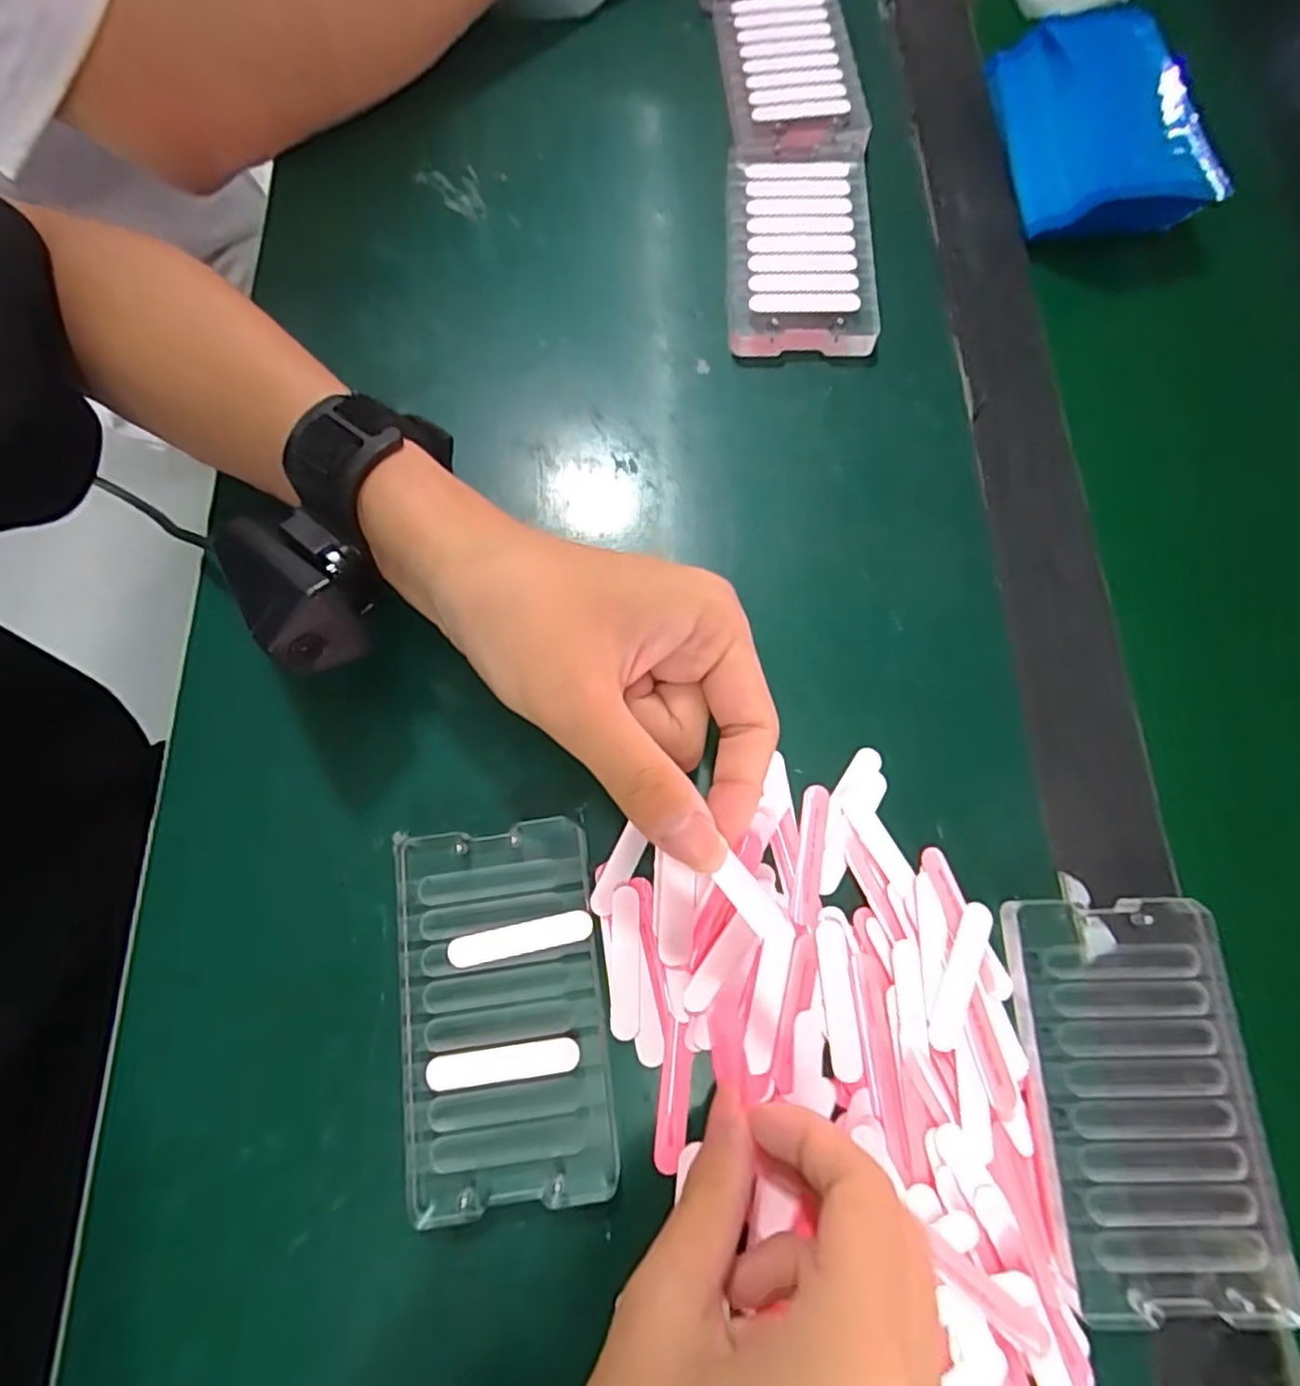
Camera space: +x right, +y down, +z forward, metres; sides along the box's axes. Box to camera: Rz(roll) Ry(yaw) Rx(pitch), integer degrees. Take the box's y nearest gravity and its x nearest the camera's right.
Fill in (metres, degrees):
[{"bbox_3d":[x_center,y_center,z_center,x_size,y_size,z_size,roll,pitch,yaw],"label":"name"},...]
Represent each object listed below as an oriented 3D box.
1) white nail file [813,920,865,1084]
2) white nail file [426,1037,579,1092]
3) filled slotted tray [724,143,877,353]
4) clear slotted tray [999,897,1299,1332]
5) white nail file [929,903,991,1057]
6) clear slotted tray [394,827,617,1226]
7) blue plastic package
[{"bbox_3d":[0.066,0.106,0.227,0.010,0.004,0.050,-4,74,-1],"label":"white nail file"},{"bbox_3d":[-0.049,0.124,0.218,0.050,0.004,0.011,-7,74,-2],"label":"white nail file"},{"bbox_3d":[0.074,-0.217,0.322,0.070,0.013,0.114,1,74,1],"label":"filled slotted tray"},{"bbox_3d":[0.165,0.134,0.218,0.069,0.010,0.121,-2,74,0],"label":"clear slotted tray"},{"bbox_3d":[0.109,0.099,0.229,0.010,0.006,0.050,27,76,8],"label":"white nail file"},{"bbox_3d":[-0.051,0.109,0.229,0.068,0.011,0.121,-8,74,-2],"label":"clear slotted tray"},{"bbox_3d":[0.224,-0.282,0.322,0.085,0.035,0.114,-3,74,0],"label":"blue plastic package"}]

